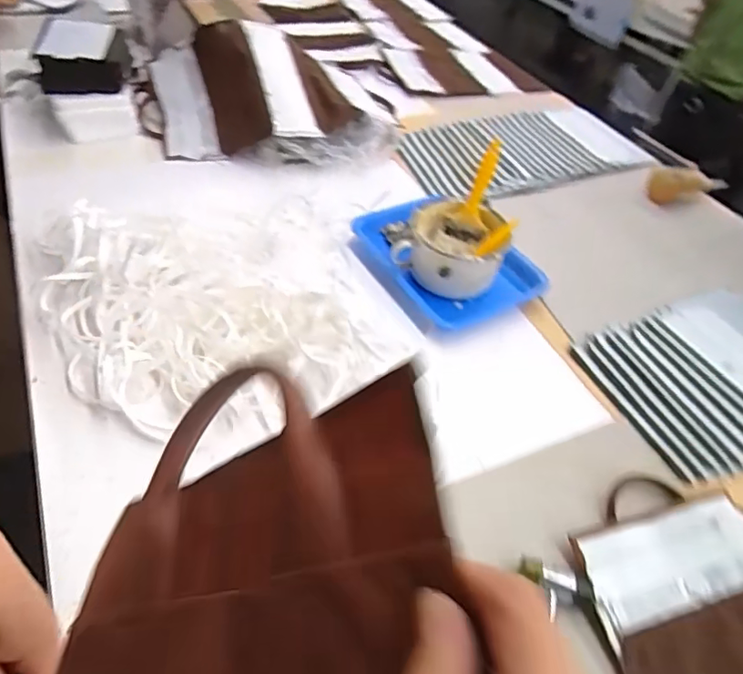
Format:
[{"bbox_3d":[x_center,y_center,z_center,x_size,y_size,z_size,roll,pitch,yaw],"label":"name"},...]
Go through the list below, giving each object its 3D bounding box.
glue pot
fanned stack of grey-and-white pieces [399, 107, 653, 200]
[{"bbox_3d":[0.130,-0.132,0.812,0.137,0.089,0.137,4,46,-4],"label":"glue pot"},{"bbox_3d":[0.327,-0.409,1.126,0.524,0.038,0.280,-14,50,-20],"label":"fanned stack of grey-and-white pieces"}]

